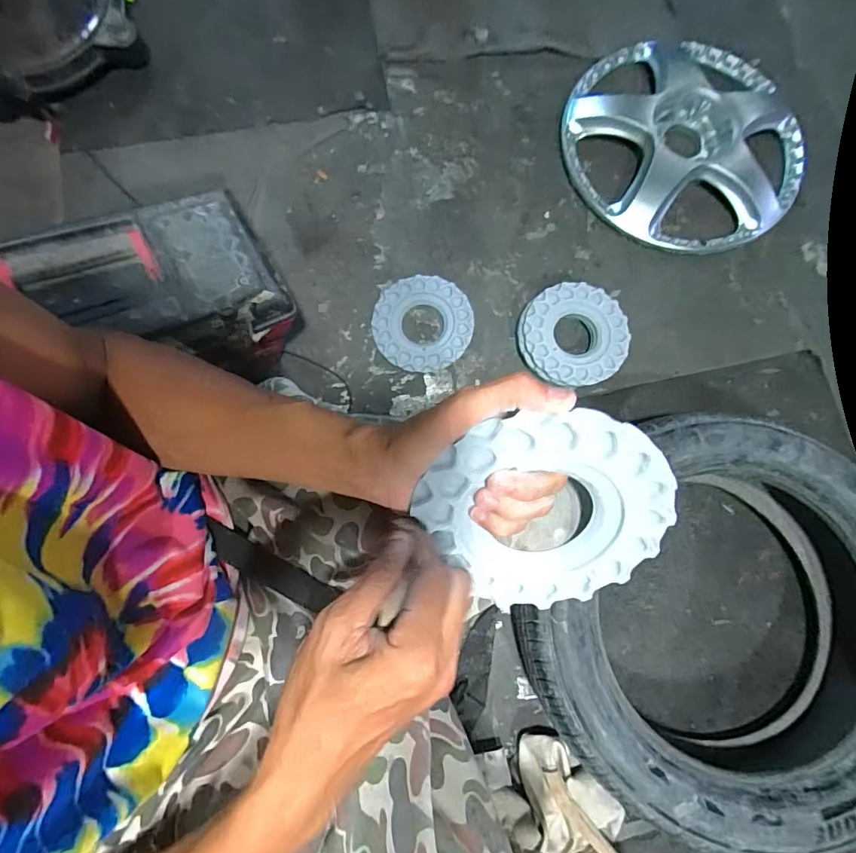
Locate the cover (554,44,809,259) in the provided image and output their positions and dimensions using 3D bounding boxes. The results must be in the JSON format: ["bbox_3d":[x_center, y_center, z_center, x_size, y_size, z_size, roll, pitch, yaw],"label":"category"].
[{"bbox_3d":[0.459,-0.515,0.855,0.416,0.047,0.425,-25,79,-4],"label":"cover"}]

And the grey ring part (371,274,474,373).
[{"bbox_3d":[-0.009,-0.173,0.799,0.164,0.011,0.161,0,78,1],"label":"grey ring part"}]

